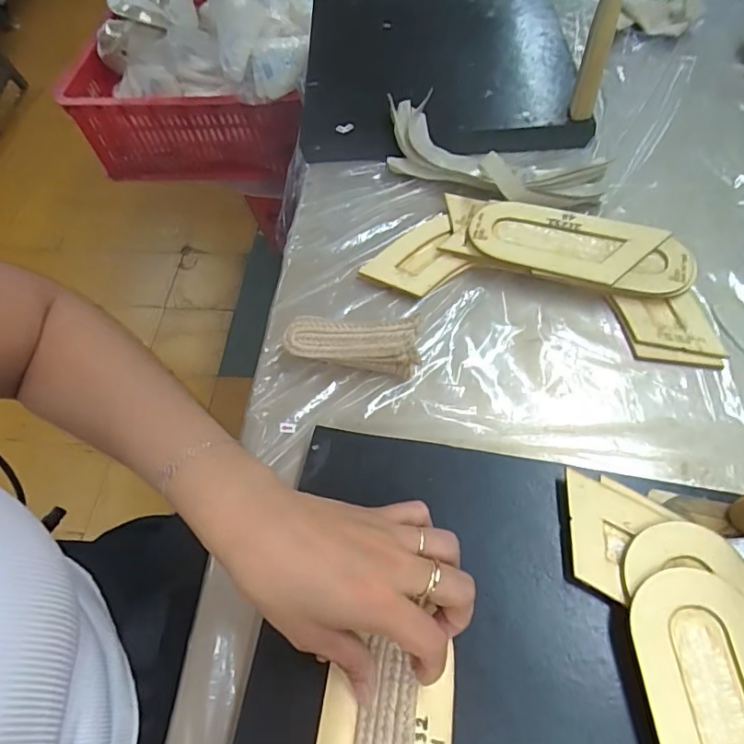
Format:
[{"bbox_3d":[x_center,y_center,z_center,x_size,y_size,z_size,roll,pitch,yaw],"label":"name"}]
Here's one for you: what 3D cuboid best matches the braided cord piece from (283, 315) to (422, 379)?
[{"bbox_3d":[-0.015,-0.020,0.403,0.100,0.036,0.032,5,61,7],"label":"braided cord piece"}]

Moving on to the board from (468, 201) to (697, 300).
[{"bbox_3d":[0.175,-0.106,0.436,0.177,0.006,0.068,16,70,12],"label":"board"}]

